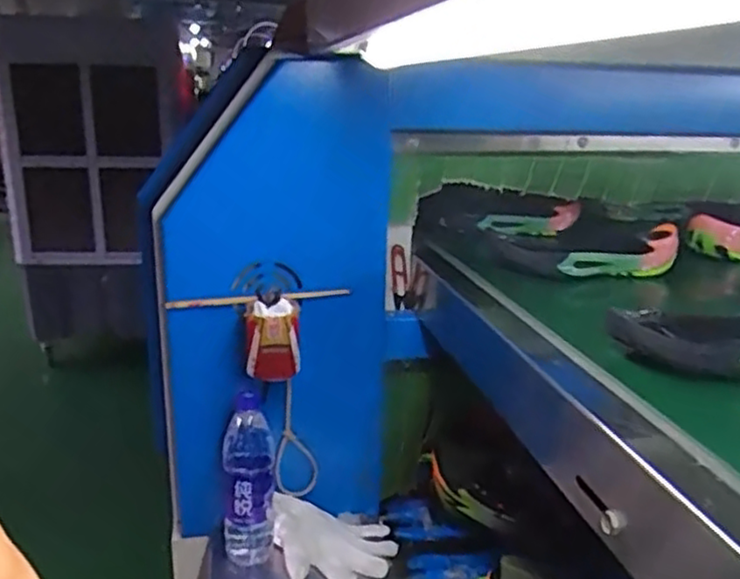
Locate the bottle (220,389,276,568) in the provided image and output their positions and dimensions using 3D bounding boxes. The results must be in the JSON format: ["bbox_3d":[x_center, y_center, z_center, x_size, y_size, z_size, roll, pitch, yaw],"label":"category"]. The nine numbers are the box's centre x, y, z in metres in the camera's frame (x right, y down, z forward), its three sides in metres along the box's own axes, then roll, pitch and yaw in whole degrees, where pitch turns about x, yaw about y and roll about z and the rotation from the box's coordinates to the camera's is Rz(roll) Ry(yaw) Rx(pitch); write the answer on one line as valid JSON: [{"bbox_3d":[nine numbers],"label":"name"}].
[{"bbox_3d":[-0.158,0.243,0.881,0.068,0.211,0.076,-2,16,-8],"label":"bottle"}]

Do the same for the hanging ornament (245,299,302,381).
[{"bbox_3d":[-0.119,0.061,0.836,0.063,0.092,0.057,-1,16,-3],"label":"hanging ornament"}]

